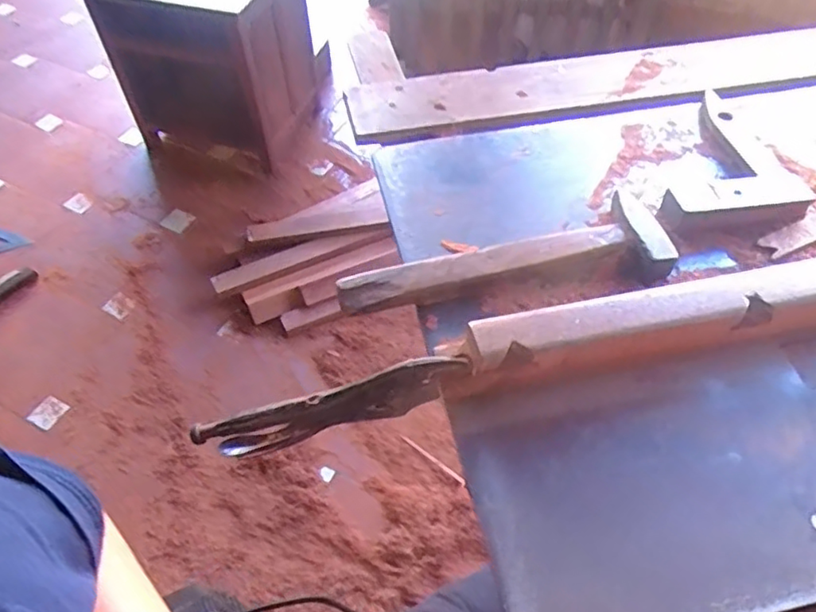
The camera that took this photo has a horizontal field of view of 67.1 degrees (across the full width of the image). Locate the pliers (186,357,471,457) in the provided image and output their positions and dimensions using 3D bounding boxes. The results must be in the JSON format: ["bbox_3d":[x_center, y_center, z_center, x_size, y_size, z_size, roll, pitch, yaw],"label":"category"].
[{"bbox_3d":[-0.062,0.083,0.487,0.214,0.048,0.018,-19,53,10],"label":"pliers"}]

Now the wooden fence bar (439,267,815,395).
[{"bbox_3d":[0.427,-0.029,0.503,0.802,0.038,0.038,-9,54,-6],"label":"wooden fence bar"}]

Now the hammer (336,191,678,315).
[{"bbox_3d":[0.084,-0.041,0.541,0.287,0.033,0.085,-9,54,-6],"label":"hammer"}]

